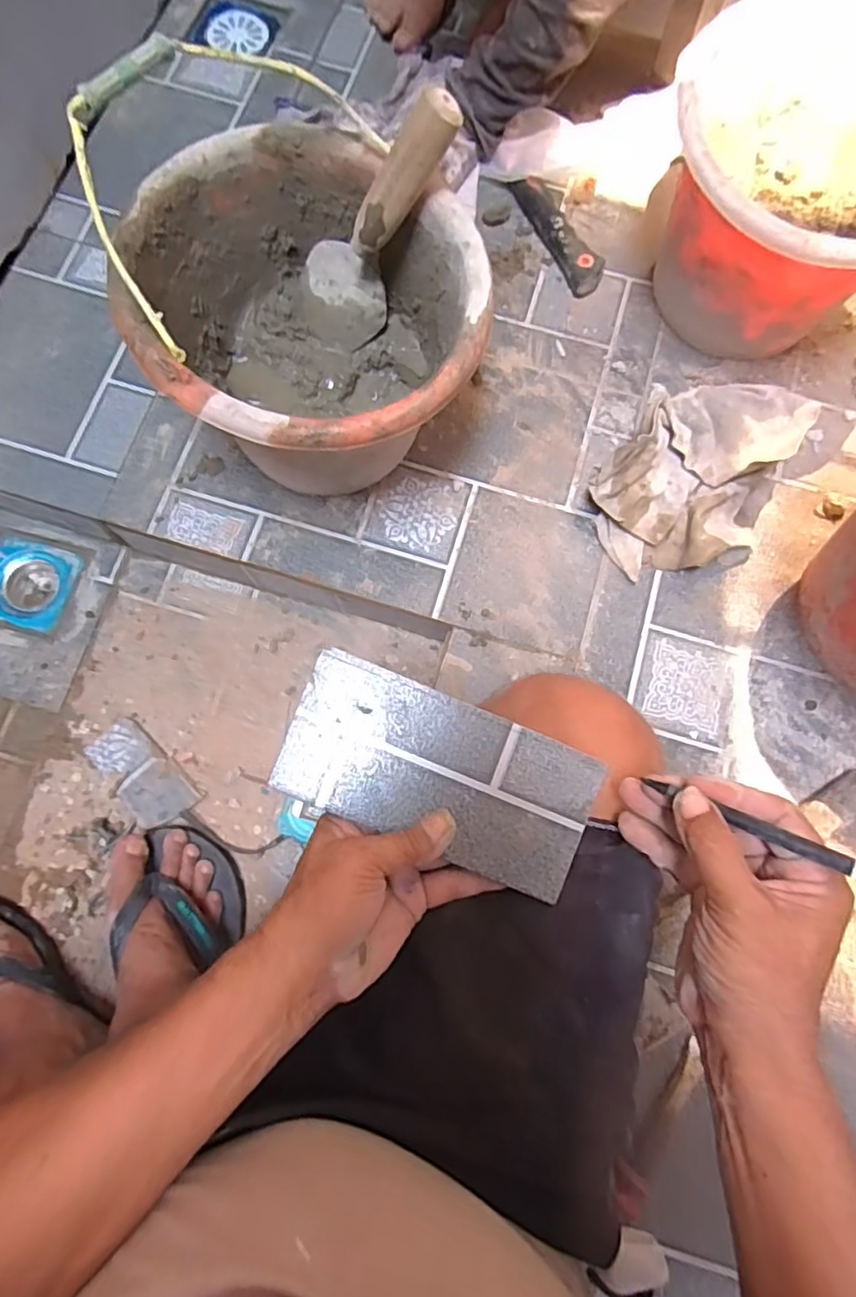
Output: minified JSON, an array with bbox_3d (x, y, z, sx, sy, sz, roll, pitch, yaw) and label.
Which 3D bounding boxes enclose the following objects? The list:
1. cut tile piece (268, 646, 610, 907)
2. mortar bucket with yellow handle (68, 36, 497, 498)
[{"bbox_3d":[0.007,0.080,0.397,0.196,0.008,0.095,22,78,0],"label":"cut tile piece"},{"bbox_3d":[-0.104,-0.271,0.555,0.267,0.215,0.310,-33,80,-8],"label":"mortar bucket with yellow handle"}]

